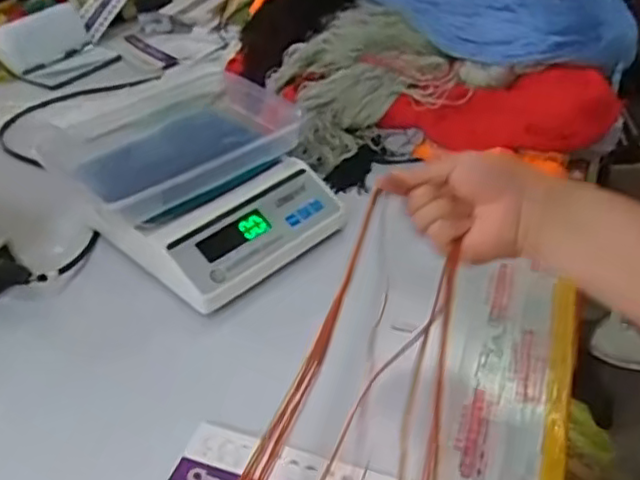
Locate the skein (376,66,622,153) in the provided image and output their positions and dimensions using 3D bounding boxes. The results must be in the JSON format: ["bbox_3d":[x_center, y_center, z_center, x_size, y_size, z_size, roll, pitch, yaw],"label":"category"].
[{"bbox_3d":[0.200,-0.151,0.739,0.262,0.083,0.067,6,39,15],"label":"skein"}]

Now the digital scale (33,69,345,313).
[{"bbox_3d":[-0.115,-0.055,0.684,0.227,0.094,0.226,-33,46,-30],"label":"digital scale"}]

